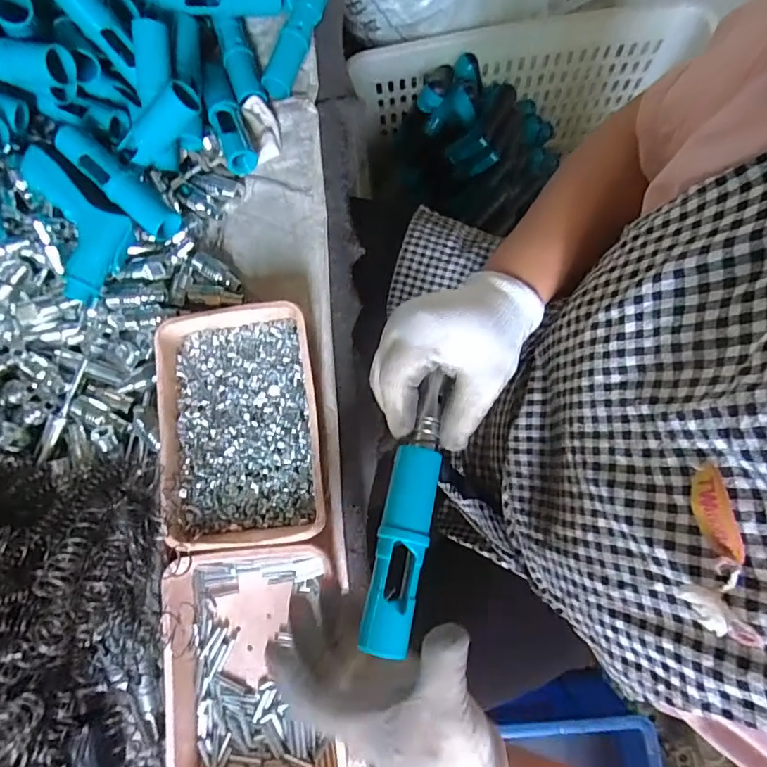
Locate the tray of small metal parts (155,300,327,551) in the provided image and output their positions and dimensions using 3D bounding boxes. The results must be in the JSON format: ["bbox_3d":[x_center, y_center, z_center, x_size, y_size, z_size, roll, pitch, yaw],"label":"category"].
[{"bbox_3d":[-0.125,0.036,0.431,0.138,0.037,0.203,-10,79,3],"label":"tray of small metal parts"}]

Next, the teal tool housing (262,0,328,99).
[{"bbox_3d":[-0.090,-0.355,0.503,0.029,0.030,0.123,20,82,8],"label":"teal tool housing"}]

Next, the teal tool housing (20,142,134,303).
[{"bbox_3d":[-0.268,-0.149,0.436,0.074,0.038,0.138,-21,95,-2],"label":"teal tool housing"}]

